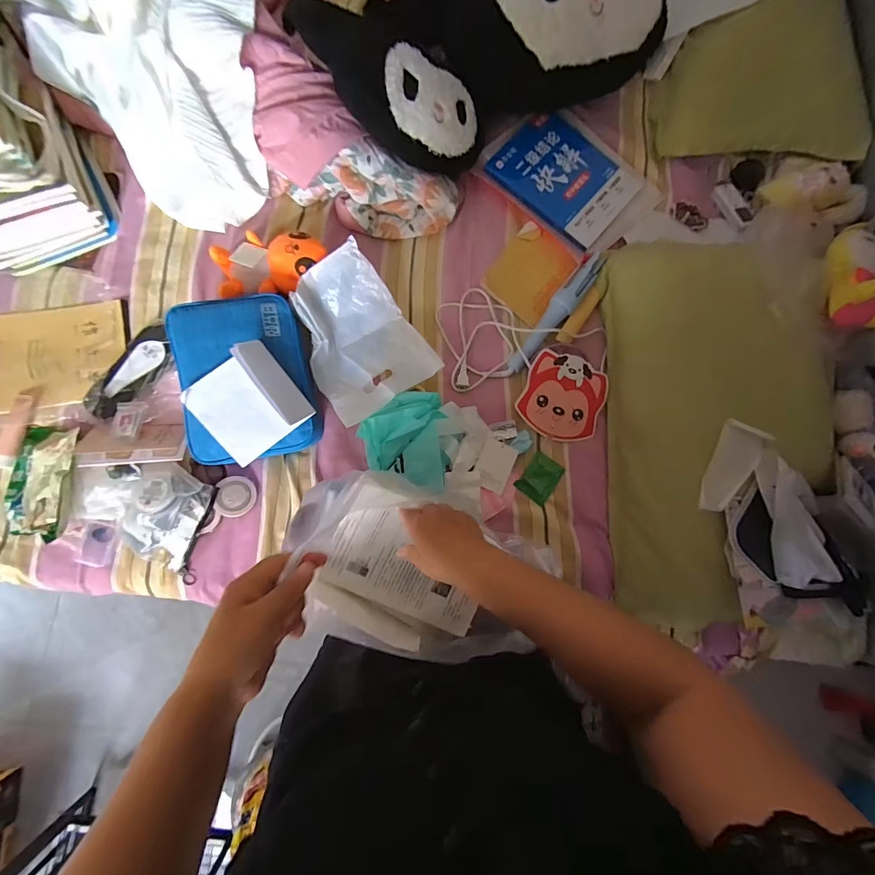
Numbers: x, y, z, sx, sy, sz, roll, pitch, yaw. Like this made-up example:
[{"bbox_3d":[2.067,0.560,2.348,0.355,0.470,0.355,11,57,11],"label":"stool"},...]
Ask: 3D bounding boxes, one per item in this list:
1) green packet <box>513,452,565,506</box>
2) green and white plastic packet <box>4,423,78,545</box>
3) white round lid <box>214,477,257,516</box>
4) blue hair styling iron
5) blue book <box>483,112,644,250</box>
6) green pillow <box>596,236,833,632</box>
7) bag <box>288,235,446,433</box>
[{"bbox_3d":[0.193,0.076,0.736,0.063,0.022,0.083,38,81,2],"label":"green packet"},{"bbox_3d":[-0.650,0.072,0.644,0.108,0.056,0.184,3,80,-6],"label":"green and white plastic packet"},{"bbox_3d":[-0.348,0.102,0.686,0.062,0.015,0.068,4,81,-24],"label":"white round lid"},{"bbox_3d":[0.230,-0.241,0.767,0.047,0.025,0.284,39,81,2],"label":"blue hair styling iron"},{"bbox_3d":[0.268,-0.552,0.833,0.276,0.009,0.209,40,80,4],"label":"blue book"},{"bbox_3d":[0.505,-0.040,0.697,0.359,0.084,0.712,0,80,1],"label":"green pillow"},{"bbox_3d":[-0.148,-0.179,0.706,0.207,0.070,0.261,-37,86,-9],"label":"bag"}]

